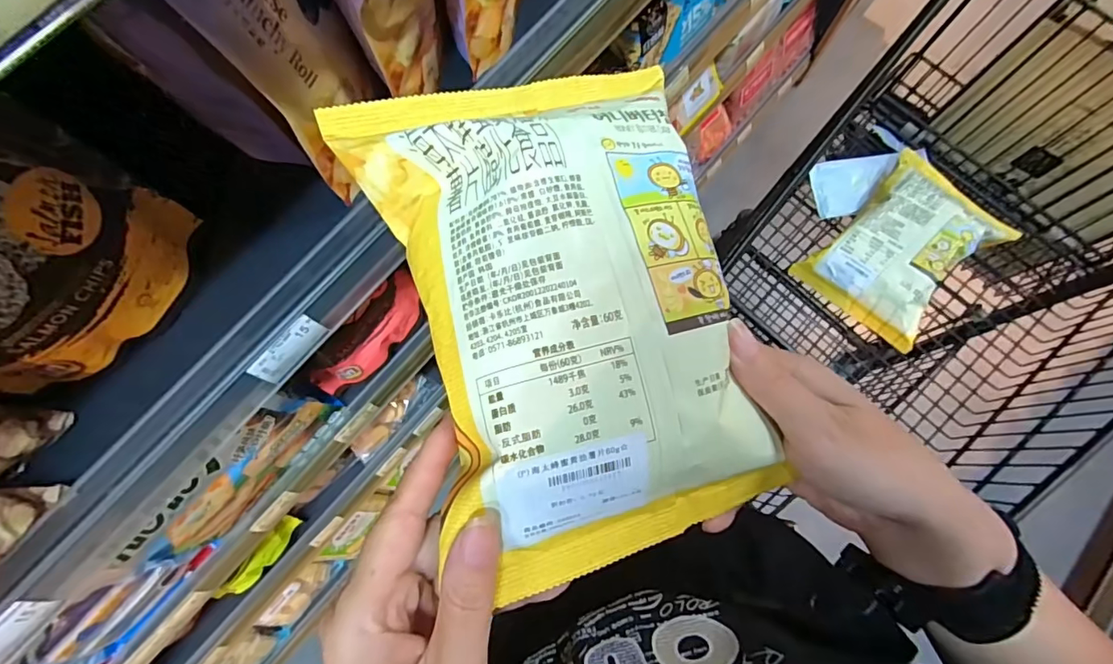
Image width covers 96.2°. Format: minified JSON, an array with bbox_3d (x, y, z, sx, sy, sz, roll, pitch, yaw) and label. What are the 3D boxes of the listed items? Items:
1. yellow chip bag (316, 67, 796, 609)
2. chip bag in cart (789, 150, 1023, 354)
[{"bbox_3d":[0.006,-0.017,0.217,0.145,0.057,0.221,-18,77,-3],"label":"yellow chip bag"},{"bbox_3d":[0.473,-0.114,0.671,0.170,0.084,0.232,42,81,10],"label":"chip bag in cart"}]

